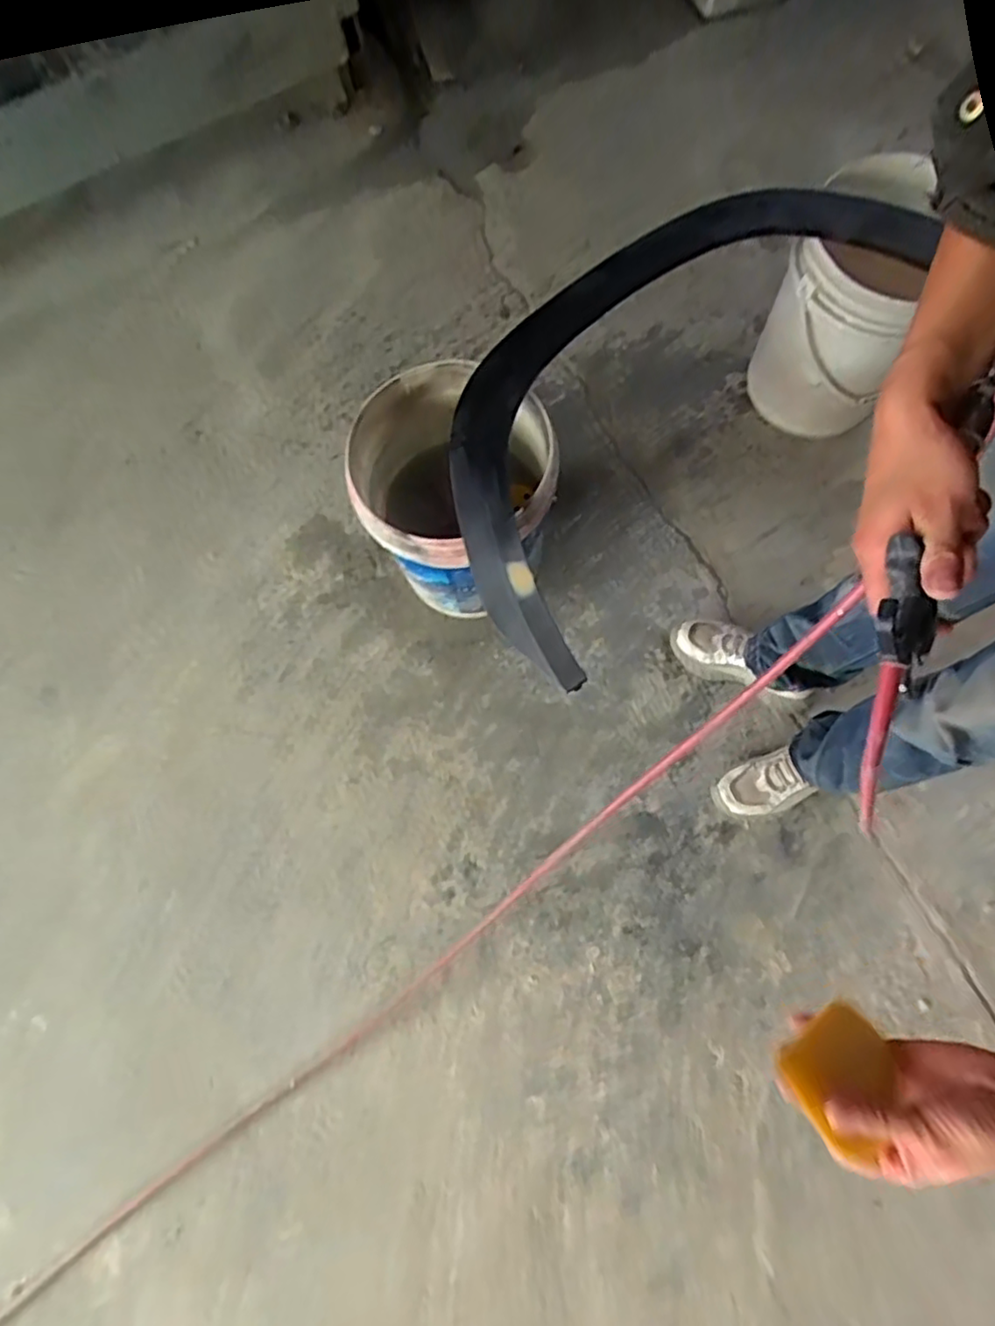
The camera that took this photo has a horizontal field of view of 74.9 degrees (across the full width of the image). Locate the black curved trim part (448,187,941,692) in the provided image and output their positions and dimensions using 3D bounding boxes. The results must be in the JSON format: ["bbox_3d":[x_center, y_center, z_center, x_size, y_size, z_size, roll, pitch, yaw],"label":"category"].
[{"bbox_3d":[0.211,-0.420,0.926,0.408,0.092,0.867,39,81,12],"label":"black curved trim part"}]

